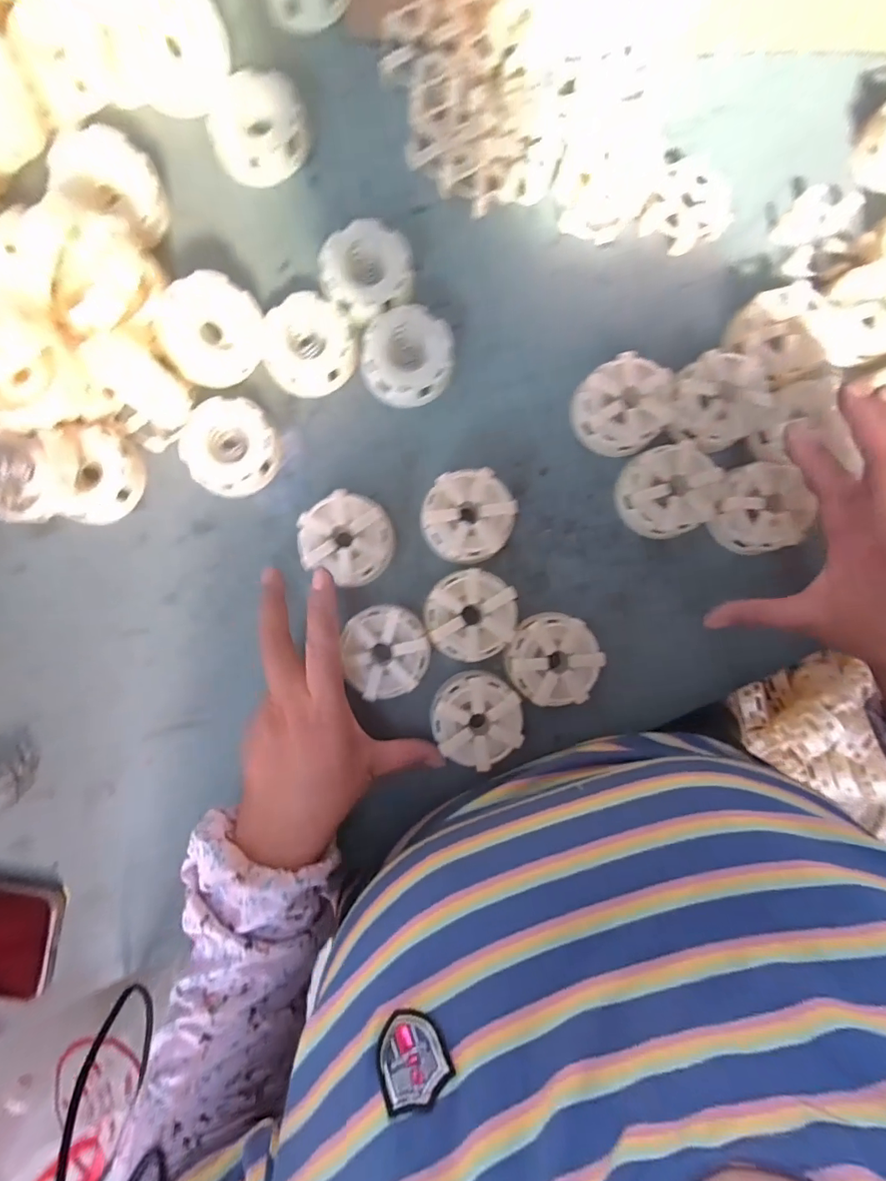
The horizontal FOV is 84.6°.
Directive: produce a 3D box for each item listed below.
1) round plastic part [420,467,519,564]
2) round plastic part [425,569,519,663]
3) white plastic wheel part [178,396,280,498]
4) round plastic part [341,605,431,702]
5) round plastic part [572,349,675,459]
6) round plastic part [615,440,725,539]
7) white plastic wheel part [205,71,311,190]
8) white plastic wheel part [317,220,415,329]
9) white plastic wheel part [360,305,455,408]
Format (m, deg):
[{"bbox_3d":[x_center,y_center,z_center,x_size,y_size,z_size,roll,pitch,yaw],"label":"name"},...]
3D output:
[{"bbox_3d":[0.018,-0.054,0.361,0.063,0.031,0.065,0,89,-3],"label":"round plastic part"},{"bbox_3d":[0.020,0.017,0.359,0.064,0.030,0.063,0,89,-3],"label":"round plastic part"},{"bbox_3d":[-0.155,-0.104,0.356,0.064,0.017,0.064,0,89,-3],"label":"white plastic wheel part"},{"bbox_3d":[-0.041,0.043,0.358,0.059,0.034,0.063,-6,89,-3],"label":"round plastic part"},{"bbox_3d":[0.133,-0.135,0.361,0.065,0.037,0.064,0,89,-3],"label":"round plastic part"},{"bbox_3d":[0.167,-0.073,0.359,0.065,0.025,0.063,0,89,-3],"label":"round plastic part"},{"bbox_3d":[-0.135,-0.343,0.361,0.061,0.016,0.071,35,88,-2],"label":"white plastic wheel part"},{"bbox_3d":[-0.057,-0.235,0.360,0.067,0.017,0.064,0,89,-3],"label":"white plastic wheel part"},{"bbox_3d":[-0.027,-0.173,0.363,0.065,0.020,0.070,-5,89,-3],"label":"white plastic wheel part"}]

